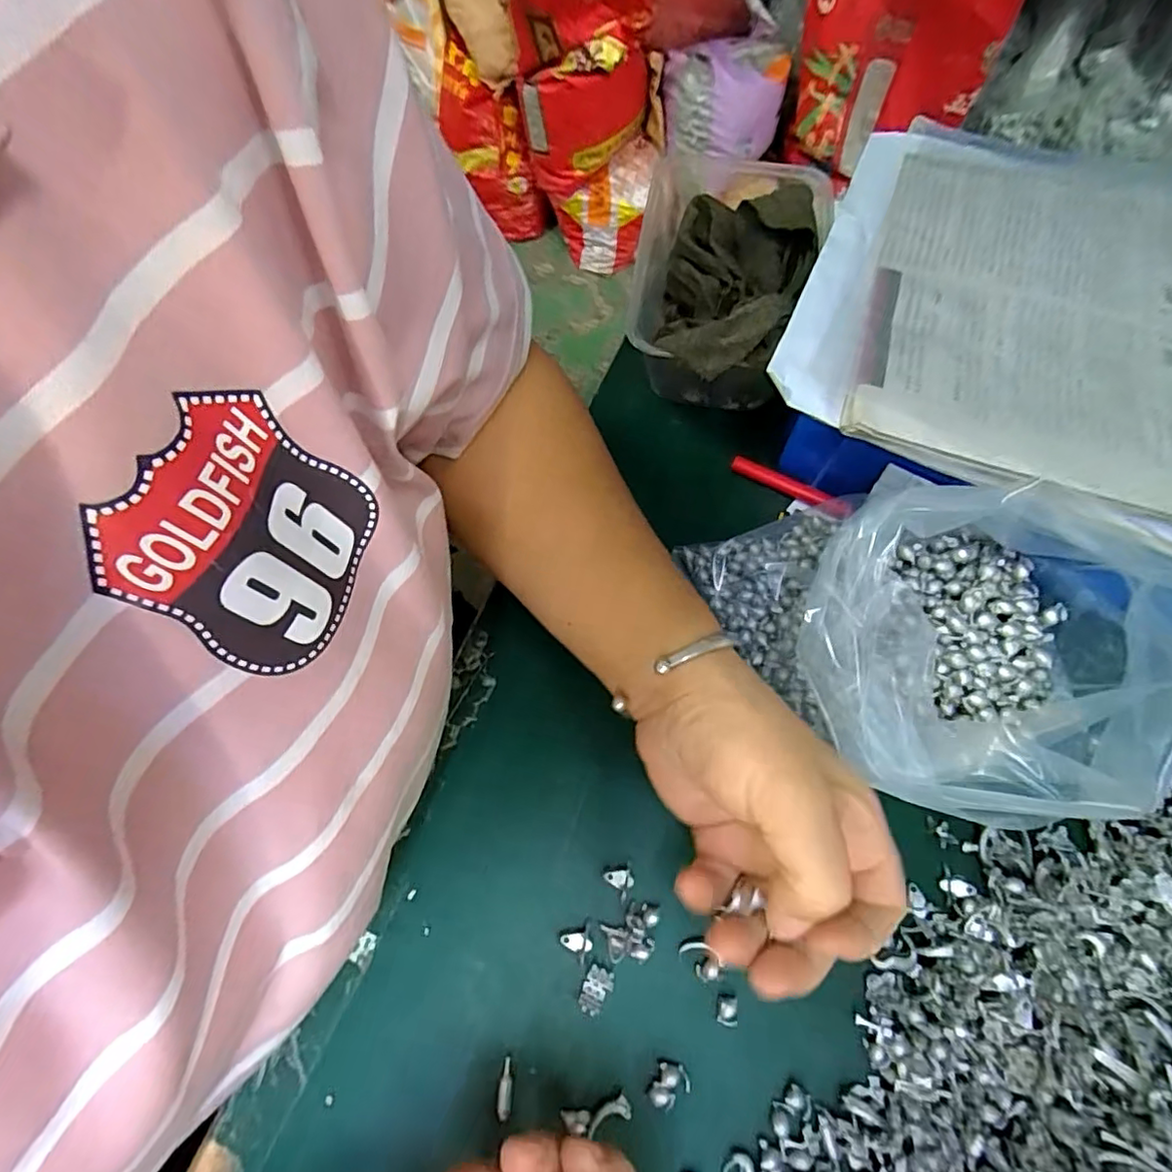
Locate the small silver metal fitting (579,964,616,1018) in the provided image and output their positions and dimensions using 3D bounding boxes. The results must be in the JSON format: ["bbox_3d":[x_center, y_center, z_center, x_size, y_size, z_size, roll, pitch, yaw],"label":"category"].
[{"bbox_3d":[0.004,0.174,0.252,0.011,0.004,0.017,28,70,10],"label":"small silver metal fitting"}]

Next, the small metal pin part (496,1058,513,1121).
[{"bbox_3d":[-0.033,0.205,0.238,0.006,0.004,0.020,3,67,0],"label":"small metal pin part"}]

